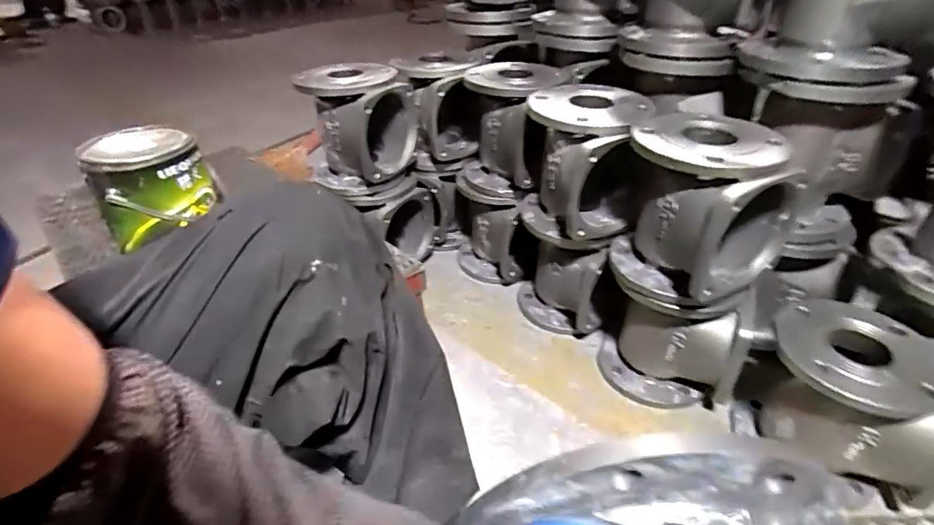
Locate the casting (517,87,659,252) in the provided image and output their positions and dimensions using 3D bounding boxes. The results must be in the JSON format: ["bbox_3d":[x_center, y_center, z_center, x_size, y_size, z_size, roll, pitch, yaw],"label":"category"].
[{"bbox_3d":[0.175,-0.136,0.760,0.174,0.203,0.188,5,35,9],"label":"casting"}]

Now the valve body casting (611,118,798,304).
[{"bbox_3d":[0.301,-0.070,0.653,0.158,0.198,0.177,-21,39,-26],"label":"valve body casting"}]

